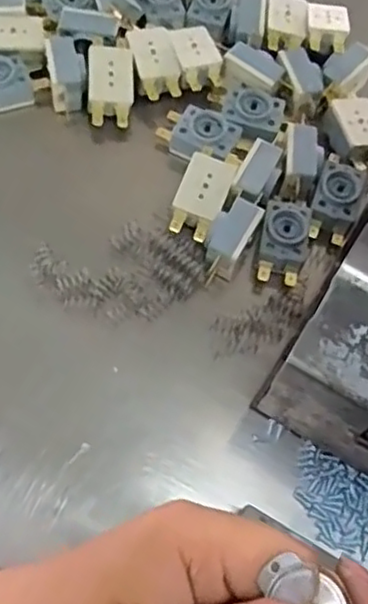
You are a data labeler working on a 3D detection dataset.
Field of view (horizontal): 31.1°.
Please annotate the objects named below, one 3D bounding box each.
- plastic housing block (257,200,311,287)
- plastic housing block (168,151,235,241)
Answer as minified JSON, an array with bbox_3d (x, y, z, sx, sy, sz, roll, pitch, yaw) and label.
[{"bbox_3d":[0.057,-0.033,0.374,0.026,0.020,0.048,13,66,2],"label":"plastic housing block"},{"bbox_3d":[0.009,-0.060,0.377,0.027,0.014,0.049,27,78,-3],"label":"plastic housing block"}]

